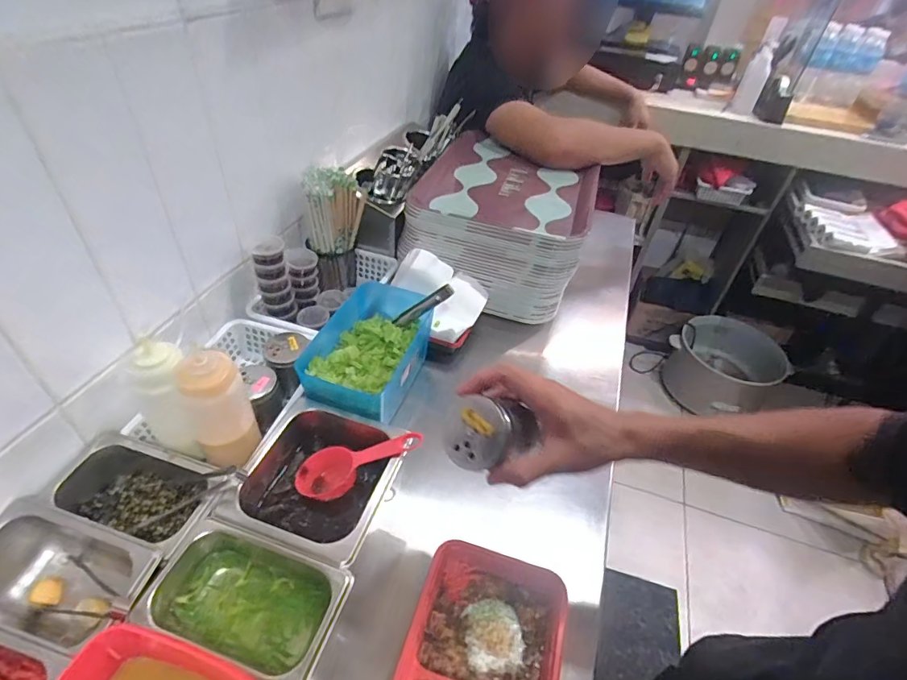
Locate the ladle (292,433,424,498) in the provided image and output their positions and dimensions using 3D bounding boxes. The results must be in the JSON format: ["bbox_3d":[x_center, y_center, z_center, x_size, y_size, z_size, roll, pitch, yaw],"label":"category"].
[{"bbox_3d":[-0.113,0.145,0.560,0.151,0.028,0.059,-22,44,6],"label":"ladle"}]

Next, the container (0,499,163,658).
[{"bbox_3d":[-0.372,0.236,0.446,0.175,0.075,0.099,14,42,8],"label":"container"}]

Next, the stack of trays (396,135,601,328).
[{"bbox_3d":[0.108,-0.248,0.932,0.303,0.154,0.420,17,43,12],"label":"stack of trays"}]

